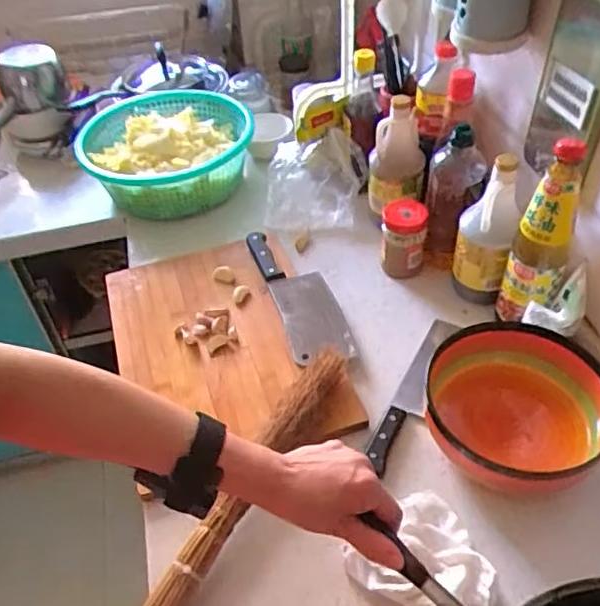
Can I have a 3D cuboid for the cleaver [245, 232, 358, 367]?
[{"bbox_3d":[-0.001,-0.018,0.861,0.086,0.022,0.266,-18,49,-8],"label":"cleaver"}]

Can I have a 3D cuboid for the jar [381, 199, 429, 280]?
[{"bbox_3d":[0.159,-0.098,0.900,0.064,0.099,0.069,-2,44,2],"label":"jar"}]

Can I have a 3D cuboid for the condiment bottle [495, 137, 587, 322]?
[{"bbox_3d":[0.298,-0.084,0.723,0.065,0.231,0.057,10,46,15],"label":"condiment bottle"}]

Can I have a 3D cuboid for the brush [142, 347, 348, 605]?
[{"bbox_3d":[-0.048,0.195,0.656,0.048,0.052,0.377,21,50,24],"label":"brush"}]

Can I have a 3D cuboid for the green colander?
[{"bbox_3d":[-0.245,-0.278,1.090,0.299,0.118,0.315,-3,44,1],"label":"green colander"}]

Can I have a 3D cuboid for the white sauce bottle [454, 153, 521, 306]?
[{"bbox_3d":[0.253,-0.095,0.803,0.070,0.211,0.062,7,45,12],"label":"white sauce bottle"}]

